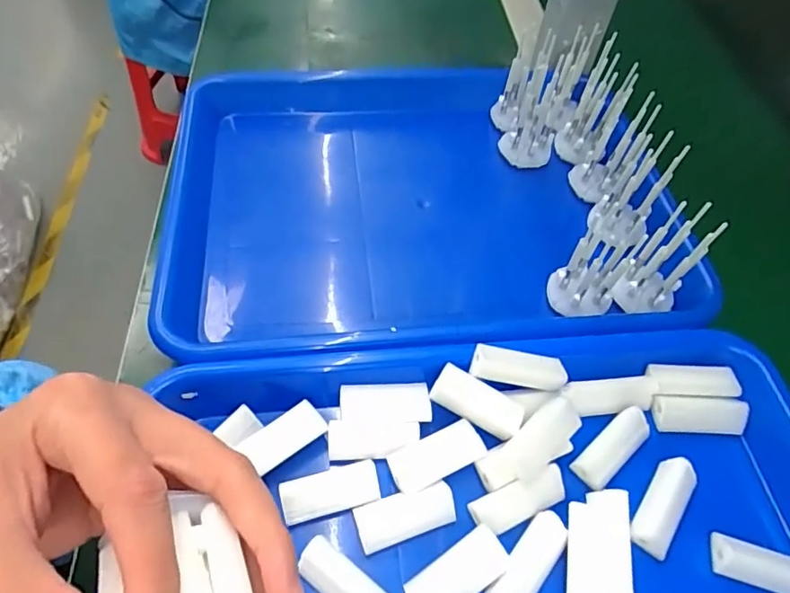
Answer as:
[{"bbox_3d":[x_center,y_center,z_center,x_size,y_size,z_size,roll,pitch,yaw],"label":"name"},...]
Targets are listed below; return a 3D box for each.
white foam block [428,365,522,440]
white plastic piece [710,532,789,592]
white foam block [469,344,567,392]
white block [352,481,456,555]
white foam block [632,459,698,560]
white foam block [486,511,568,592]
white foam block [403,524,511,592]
[{"bbox_3d":[0.042,0.053,0.270,0.046,0.010,0.017,30,61,6],"label":"white foam block"},{"bbox_3d":[0.170,0.124,0.244,0.047,0.012,0.016,16,55,7],"label":"white plastic piece"},{"bbox_3d":[0.063,0.036,0.272,0.046,0.016,0.013,8,54,1],"label":"white foam block"},{"bbox_3d":[0.005,0.103,0.252,0.045,0.011,0.020,-14,57,-14],"label":"white block"},{"bbox_3d":[0.129,0.099,0.255,0.017,0.015,0.045,32,58,17],"label":"white foam block"},{"bbox_3d":[0.060,0.119,0.239,0.018,0.010,0.046,36,60,20],"label":"white foam block"},{"bbox_3d":[0.027,0.123,0.235,0.046,0.014,0.020,-26,61,-21],"label":"white foam block"}]

